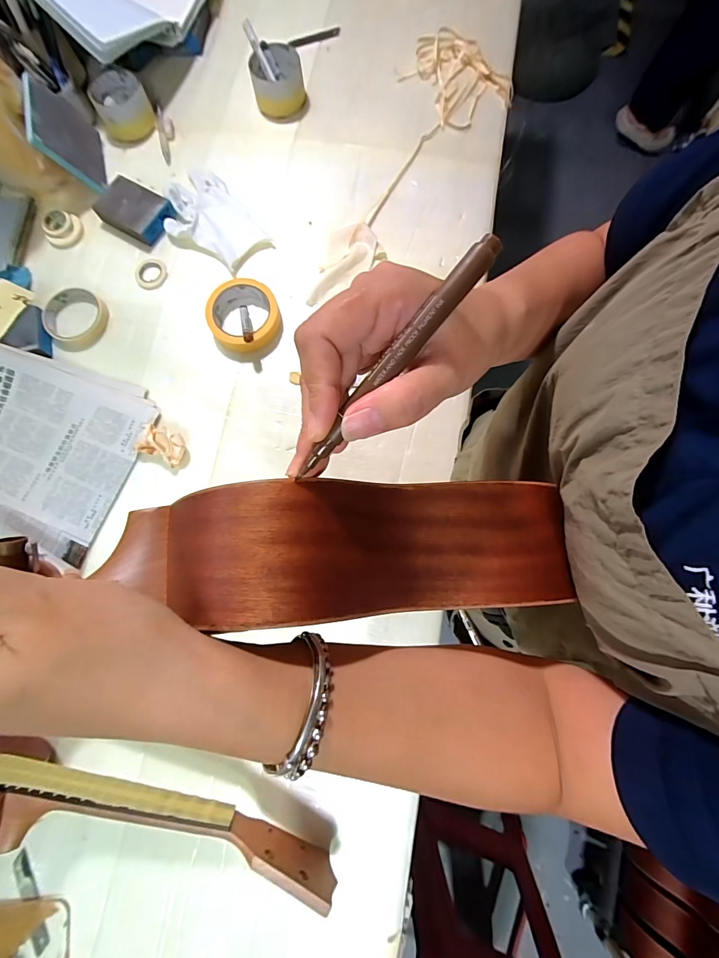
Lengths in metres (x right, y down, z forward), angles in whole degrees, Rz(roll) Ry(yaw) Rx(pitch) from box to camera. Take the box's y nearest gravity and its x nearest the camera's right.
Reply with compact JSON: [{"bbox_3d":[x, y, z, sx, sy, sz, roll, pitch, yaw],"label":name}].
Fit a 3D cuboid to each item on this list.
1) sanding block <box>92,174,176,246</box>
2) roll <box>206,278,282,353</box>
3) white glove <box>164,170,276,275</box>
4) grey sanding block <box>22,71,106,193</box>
[{"bbox_3d":[-0.346,-0.416,0.585,0.113,0.024,0.073,31,82,7],"label":"sanding block"},{"bbox_3d":[-0.164,-0.233,0.542,0.099,0.029,0.101,0,80,1],"label":"roll"},{"bbox_3d":[-0.231,-0.396,0.581,0.112,0.015,0.187,-37,81,-5],"label":"white glove"},{"bbox_3d":[-0.449,-0.530,0.578,0.018,0.103,0.134,-19,76,20],"label":"grey sanding block"}]

